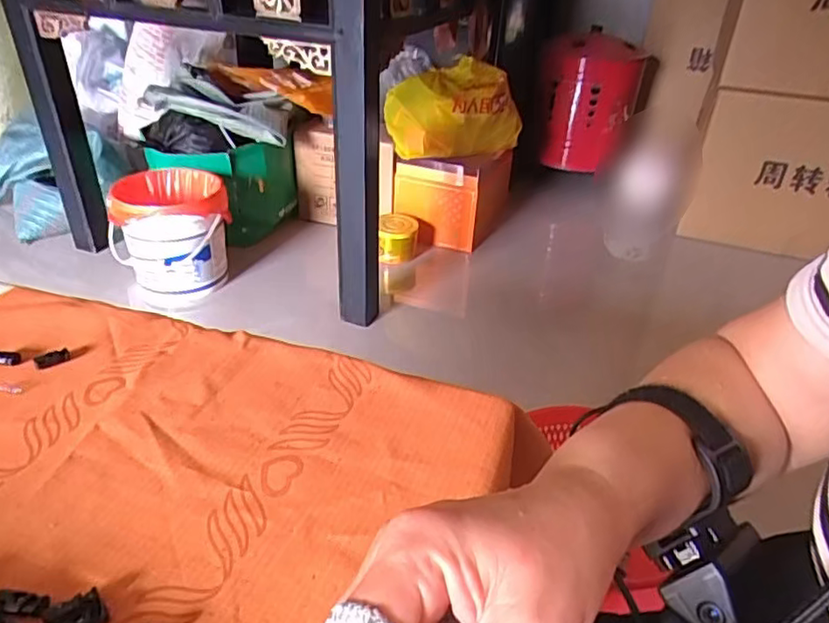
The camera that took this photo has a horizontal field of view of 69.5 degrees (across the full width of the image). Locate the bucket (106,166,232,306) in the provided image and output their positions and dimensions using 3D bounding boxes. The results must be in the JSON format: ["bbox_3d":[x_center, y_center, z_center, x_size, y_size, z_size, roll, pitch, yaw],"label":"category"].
[{"bbox_3d":[-0.638,-0.199,1.575,0.292,0.289,0.258,-12,35,-22],"label":"bucket"}]

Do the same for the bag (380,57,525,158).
[{"bbox_3d":[0.130,-0.619,1.837,0.431,0.245,0.221,-25,42,-36],"label":"bag"}]

